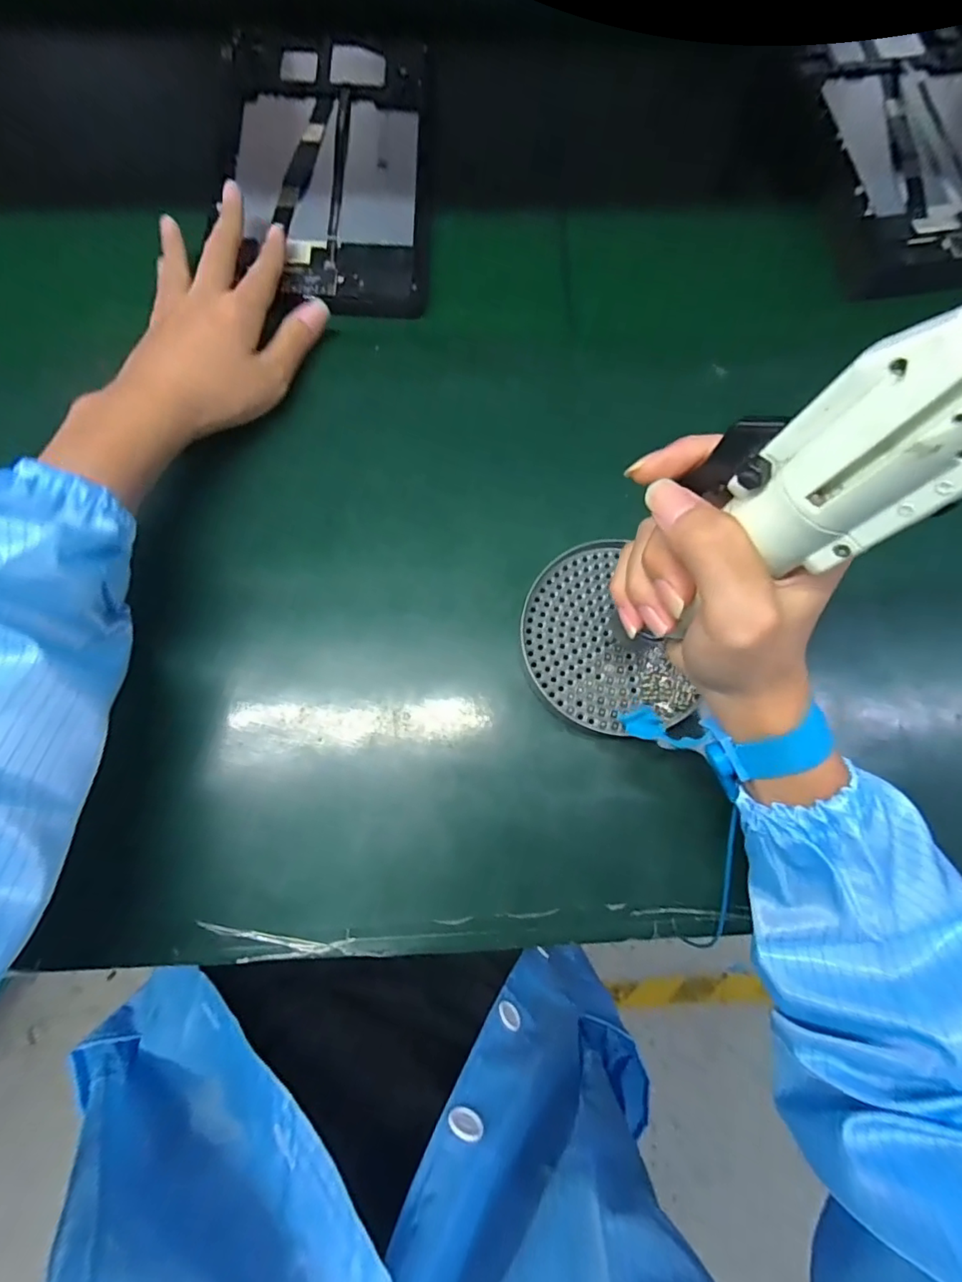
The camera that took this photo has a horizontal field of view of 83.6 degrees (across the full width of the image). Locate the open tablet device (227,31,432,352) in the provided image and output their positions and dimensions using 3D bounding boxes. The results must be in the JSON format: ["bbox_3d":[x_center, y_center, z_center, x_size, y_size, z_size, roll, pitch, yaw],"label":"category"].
[{"bbox_3d":[-0.110,-0.345,0.396,0.143,0.015,0.258,-3,77,-3],"label":"open tablet device"}]

